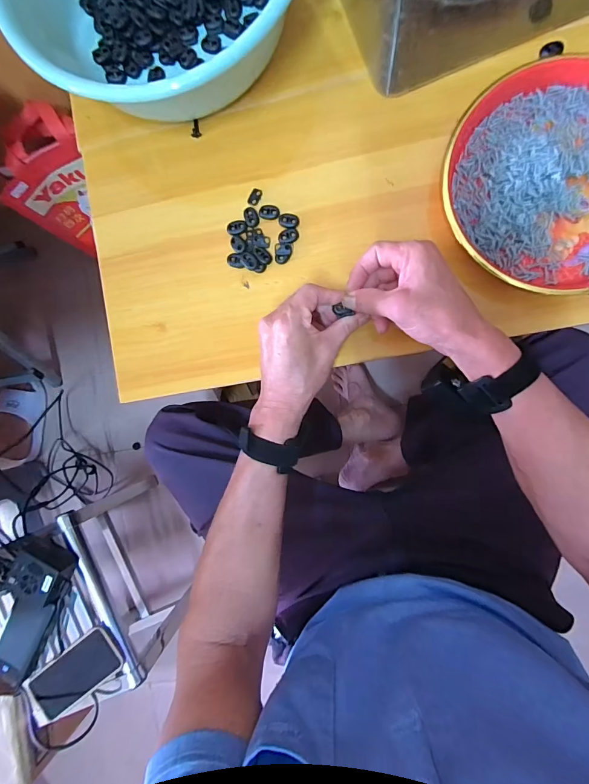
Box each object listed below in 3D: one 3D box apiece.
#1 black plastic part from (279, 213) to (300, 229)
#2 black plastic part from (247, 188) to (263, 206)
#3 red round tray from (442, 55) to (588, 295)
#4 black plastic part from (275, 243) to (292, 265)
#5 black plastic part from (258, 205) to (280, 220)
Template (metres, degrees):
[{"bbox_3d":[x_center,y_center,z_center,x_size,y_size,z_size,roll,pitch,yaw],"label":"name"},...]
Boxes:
[{"bbox_3d":[-0.006,-0.187,0.399,0.022,0.004,0.015,10,91,6],"label":"black plastic part"},{"bbox_3d":[-0.044,-0.216,0.406,0.012,0.004,0.019,25,93,6],"label":"black plastic part"},{"bbox_3d":[0.261,-0.212,0.362,0.214,0.030,0.218,0,90,6],"label":"red round tray"},{"bbox_3d":[-0.012,-0.152,0.399,0.018,0.010,0.021,-2,90,6],"label":"black plastic part"},{"bbox_3d":[-0.028,-0.198,0.401,0.022,0.004,0.017,11,91,6],"label":"black plastic part"}]

